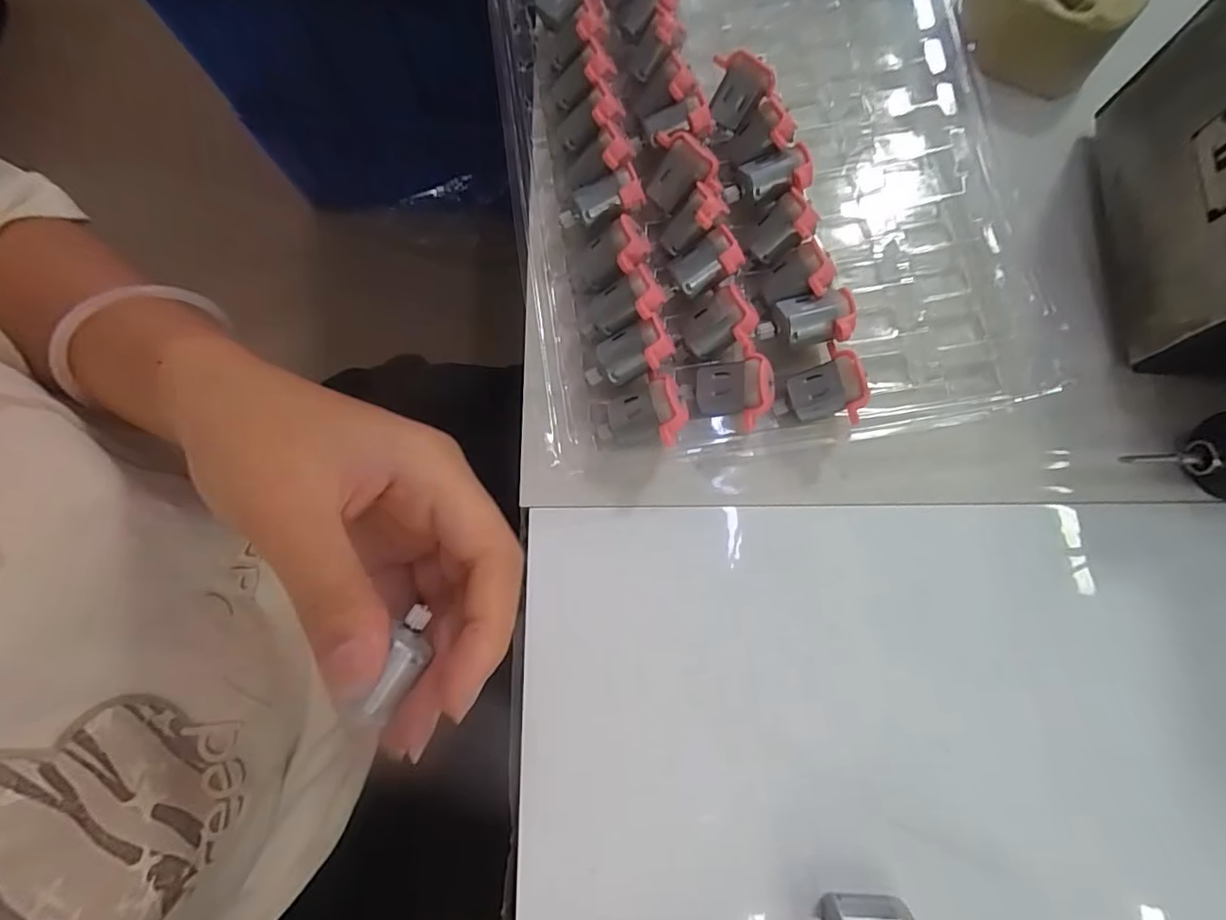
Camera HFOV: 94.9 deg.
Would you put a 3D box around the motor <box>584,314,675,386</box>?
[{"bbox_3d":[0.006,-0.041,0.216,0.036,0.013,0.022,-18,78,26],"label":"motor"}]

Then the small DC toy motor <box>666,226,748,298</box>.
[{"bbox_3d":[0.037,-0.078,0.223,0.027,0.011,0.018,-28,94,18],"label":"small DC toy motor"}]

